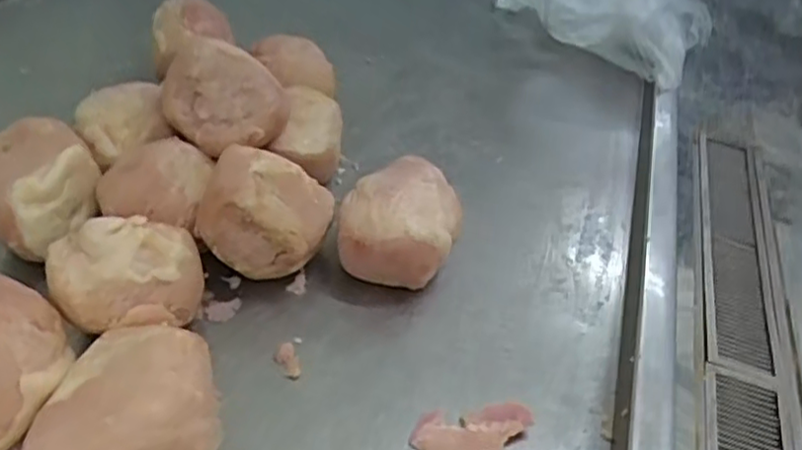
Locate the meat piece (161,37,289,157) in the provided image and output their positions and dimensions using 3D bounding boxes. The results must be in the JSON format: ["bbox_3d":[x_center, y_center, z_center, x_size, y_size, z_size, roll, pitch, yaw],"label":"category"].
[{"bbox_3d":[-0.190,-0.144,0.745,0.129,0.086,0.083,19,41,10],"label":"meat piece"}]

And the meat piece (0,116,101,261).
[{"bbox_3d":[-0.363,-0.039,0.673,0.103,0.078,0.112,24,43,16],"label":"meat piece"}]

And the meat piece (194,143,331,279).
[{"bbox_3d":[-0.135,-0.010,0.701,0.125,0.127,0.094,5,40,0],"label":"meat piece"}]

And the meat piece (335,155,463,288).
[{"bbox_3d":[0.000,-0.008,0.750,0.128,0.083,0.141,7,40,2],"label":"meat piece"}]

